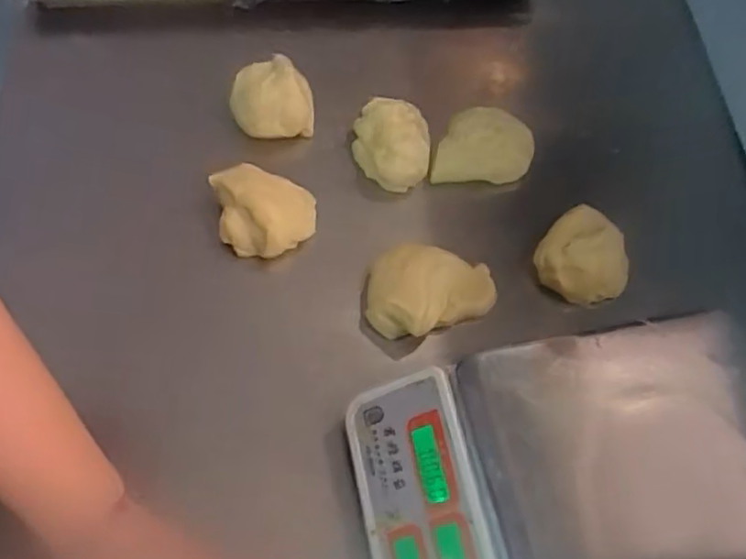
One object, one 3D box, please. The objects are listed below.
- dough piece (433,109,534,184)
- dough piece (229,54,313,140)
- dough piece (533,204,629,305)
[{"bbox_3d":[0.121,-0.152,0.745,0.103,0.046,0.091,8,63,-3],"label":"dough piece"},{"bbox_3d":[-0.116,-0.206,0.762,0.089,0.041,0.087,-7,65,-10],"label":"dough piece"},{"bbox_3d":[0.211,-0.023,0.671,0.086,0.066,0.086,3,63,-5],"label":"dough piece"}]

